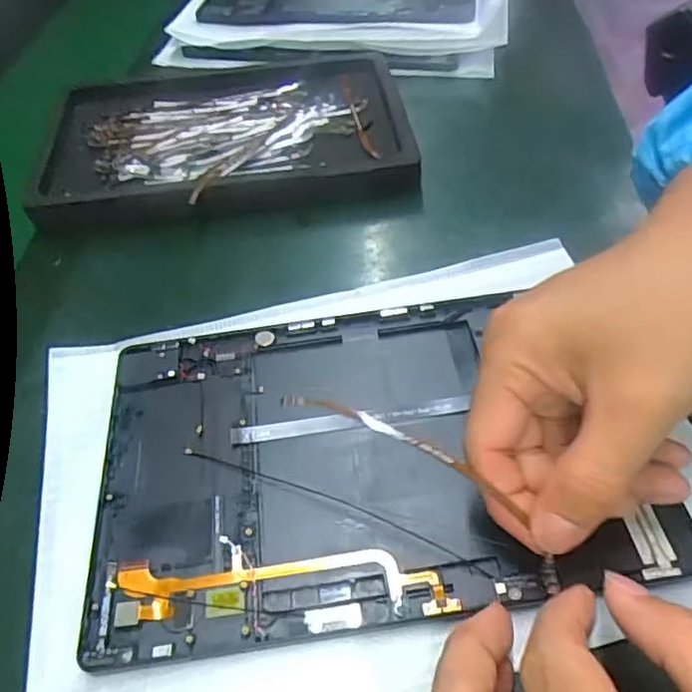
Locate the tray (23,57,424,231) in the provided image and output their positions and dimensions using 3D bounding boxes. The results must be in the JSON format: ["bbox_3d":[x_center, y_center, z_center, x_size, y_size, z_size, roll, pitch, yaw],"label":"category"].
[{"bbox_3d":[-0.080,-0.145,0.434,0.238,0.028,0.163,-7,48,1],"label":"tray"}]

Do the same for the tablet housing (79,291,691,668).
[{"bbox_3d":[0.007,0.044,0.281,0.227,0.014,0.152,-6,51,-4],"label":"tablet housing"}]

